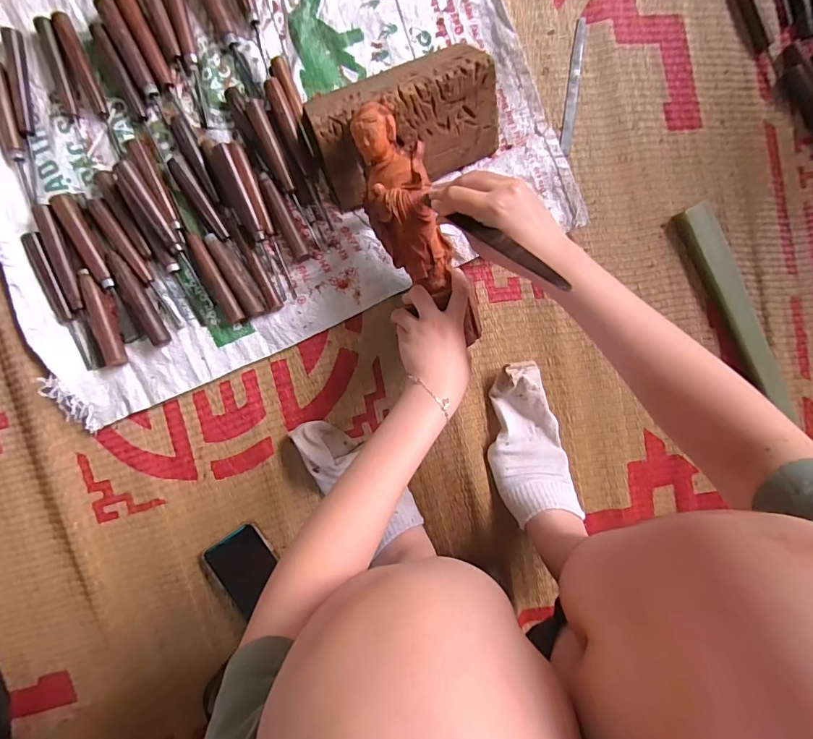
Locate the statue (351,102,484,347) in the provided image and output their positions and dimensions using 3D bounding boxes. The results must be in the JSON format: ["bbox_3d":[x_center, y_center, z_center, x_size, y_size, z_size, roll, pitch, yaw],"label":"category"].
[{"bbox_3d":[0.010,-0.146,0.462,0.068,0.049,0.251,-27,106,-2],"label":"statue"}]

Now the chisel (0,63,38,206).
[{"bbox_3d":[-0.445,-0.267,0.490,0.022,0.015,0.153,-11,95,-3],"label":"chisel"}]

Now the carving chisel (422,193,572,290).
[{"bbox_3d":[0.061,-0.115,0.363,0.016,0.198,0.011,-38,136,0],"label":"carving chisel"}]

